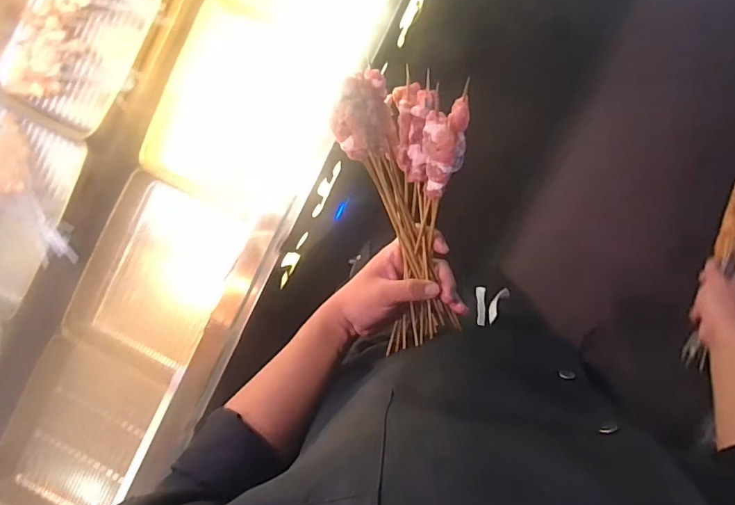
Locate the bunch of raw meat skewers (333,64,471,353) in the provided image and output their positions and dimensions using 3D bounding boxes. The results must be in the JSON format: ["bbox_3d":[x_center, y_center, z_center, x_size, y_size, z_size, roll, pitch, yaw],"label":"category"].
[{"bbox_3d":[0.046,-0.034,0.481,0.115,0.092,0.284,-8,108,5],"label":"bunch of raw meat skewers"}]

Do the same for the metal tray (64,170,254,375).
[{"bbox_3d":[-0.404,0.042,0.946,0.228,0.107,0.335,23,93,4],"label":"metal tray"}]

